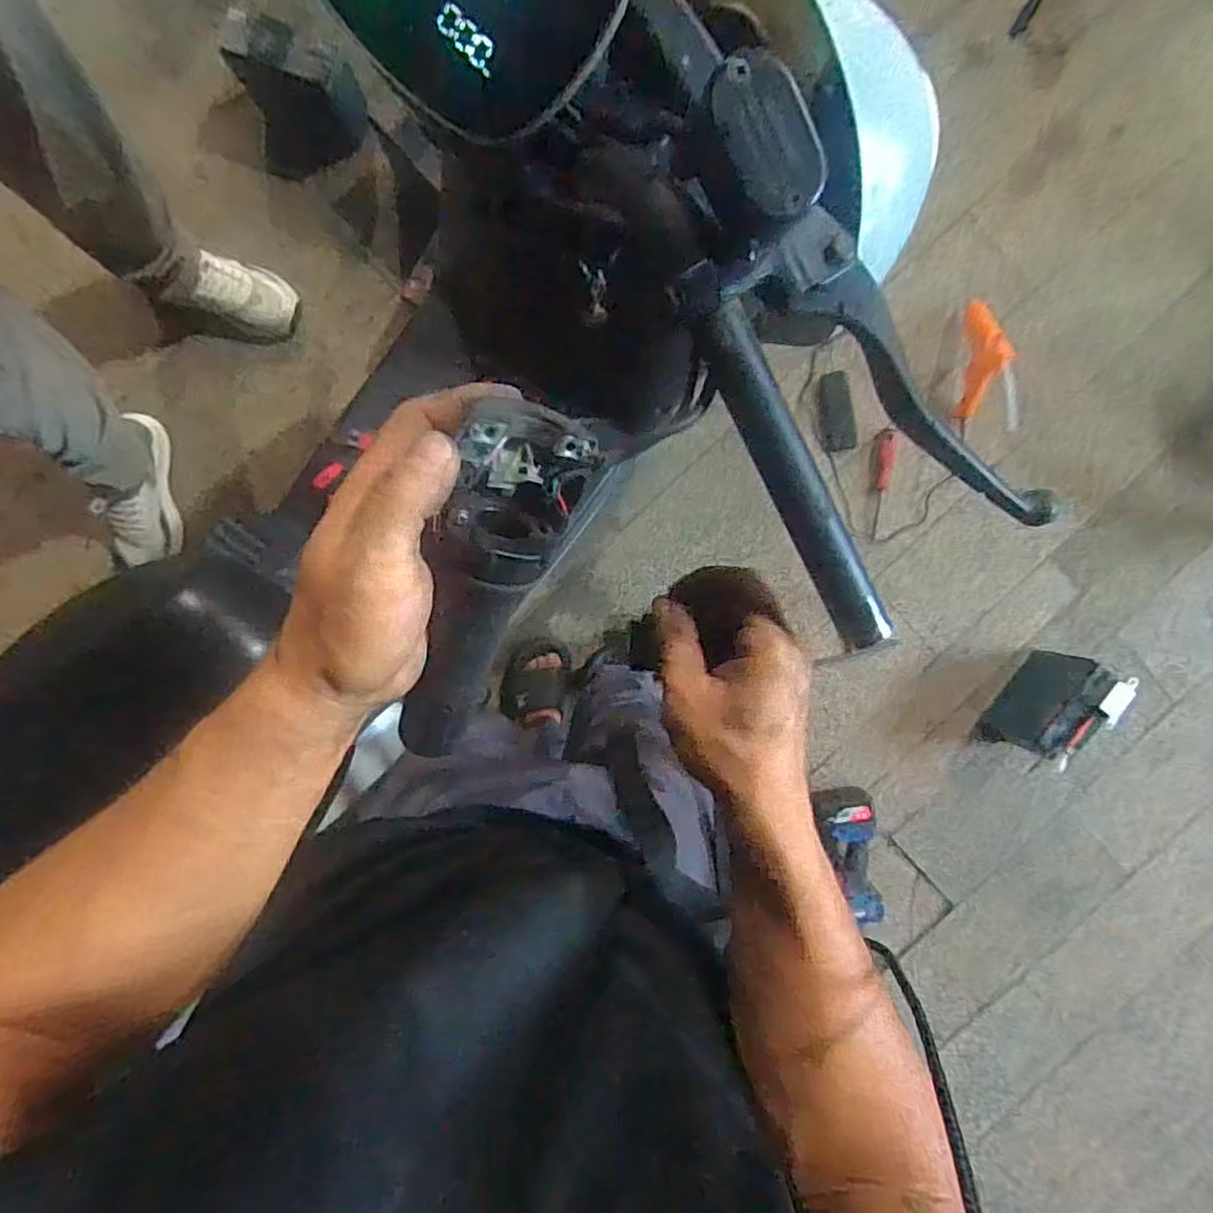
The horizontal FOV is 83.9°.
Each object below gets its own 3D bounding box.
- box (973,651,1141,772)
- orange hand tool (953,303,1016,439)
[{"bbox_3d":[0.769,0.178,1.166,0.086,0.189,0.184,23,92,-4],"label":"box"},{"bbox_3d":[0.646,-0.395,1.143,0.066,0.126,0.191,-1,96,0],"label":"orange hand tool"}]

